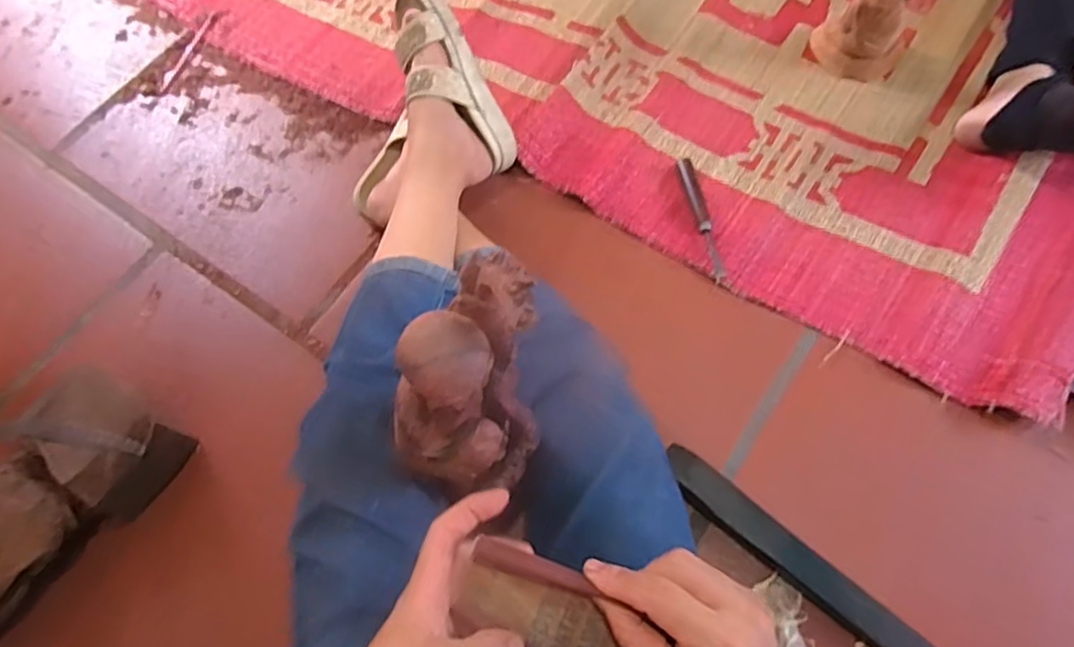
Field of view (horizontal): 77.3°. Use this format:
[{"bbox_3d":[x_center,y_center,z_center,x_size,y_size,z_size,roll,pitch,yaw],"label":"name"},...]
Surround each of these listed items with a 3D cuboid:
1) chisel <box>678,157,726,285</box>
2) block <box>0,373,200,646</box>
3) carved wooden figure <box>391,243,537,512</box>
[{"bbox_3d":[0.208,-0.133,0.843,0.018,0.016,0.174,-11,68,-2],"label":"chisel"},{"bbox_3d":[-0.547,0.230,0.702,0.143,0.109,0.376,35,72,17],"label":"block"},{"bbox_3d":[-0.038,0.050,0.439,0.073,0.223,0.109,32,71,16],"label":"carved wooden figure"}]

